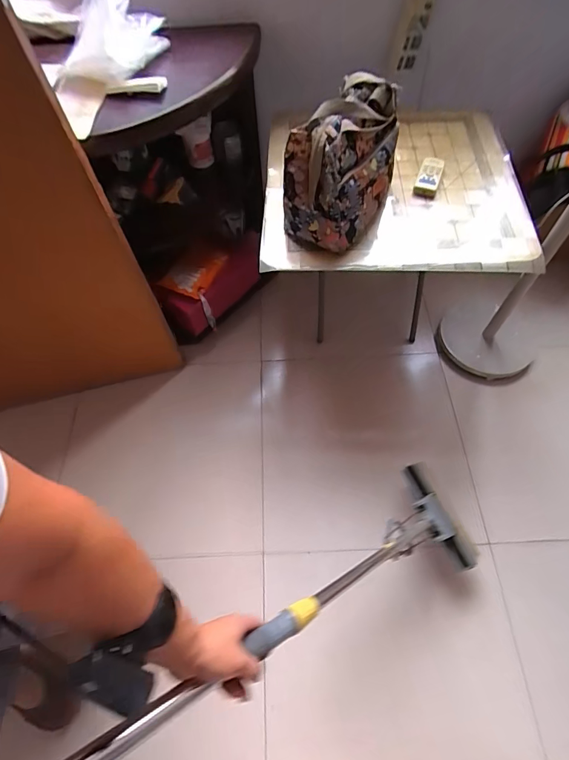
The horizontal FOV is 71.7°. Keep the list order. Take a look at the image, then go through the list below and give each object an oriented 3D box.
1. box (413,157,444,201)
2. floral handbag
[{"bbox_3d":[0.350,-0.492,0.954,0.054,0.025,0.122,16,65,10],"label":"box"},{"bbox_3d":[0.123,-0.429,0.815,0.167,0.239,0.235,28,66,16],"label":"floral handbag"}]

